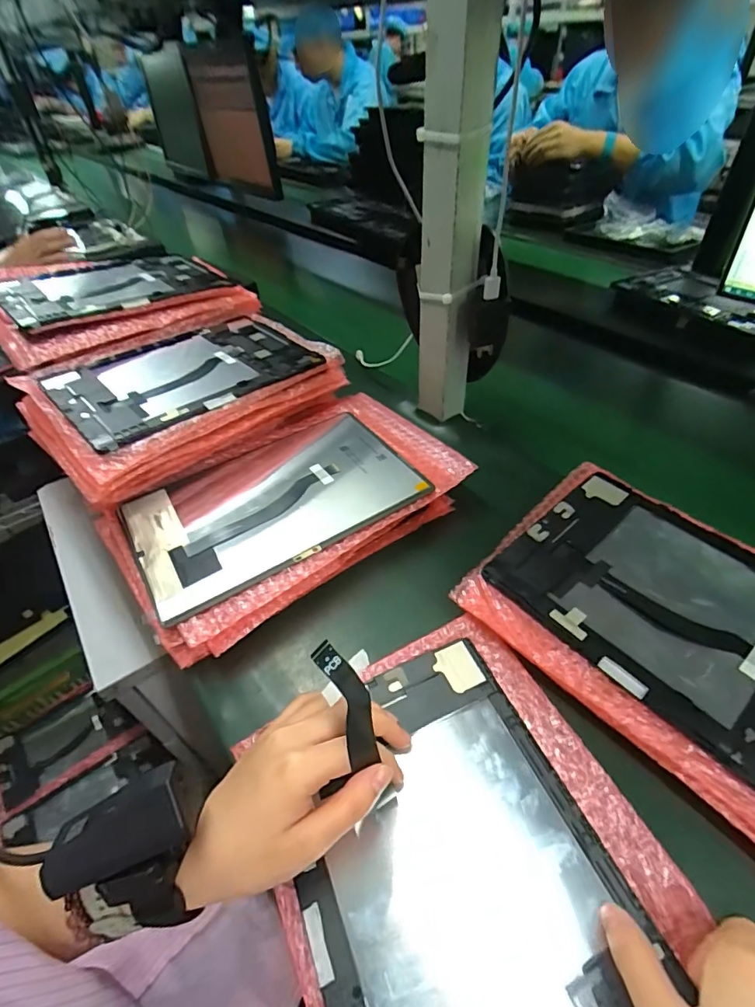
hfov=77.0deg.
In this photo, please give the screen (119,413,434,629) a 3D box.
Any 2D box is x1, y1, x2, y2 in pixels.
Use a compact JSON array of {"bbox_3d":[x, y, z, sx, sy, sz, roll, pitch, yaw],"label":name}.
[{"bbox_3d":[-0.098,-0.007,0.443,0.249,0.008,0.170,-28,48,-21],"label":"screen"}]

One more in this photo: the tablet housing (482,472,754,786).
[{"bbox_3d":[0.225,0.079,0.339,0.160,0.005,0.249,-34,53,-24],"label":"tablet housing"}]

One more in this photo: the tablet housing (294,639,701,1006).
[{"bbox_3d":[0.046,0.209,0.258,0.161,0.011,0.246,-20,45,-14],"label":"tablet housing"}]

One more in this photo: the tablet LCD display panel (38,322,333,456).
[{"bbox_3d":[-0.202,-0.142,0.513,0.256,0.010,0.162,-33,54,-31],"label":"tablet LCD display panel"}]

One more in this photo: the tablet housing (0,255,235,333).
[{"bbox_3d":[-0.333,-0.278,0.602,0.251,0.013,0.164,-29,53,-32],"label":"tablet housing"}]

